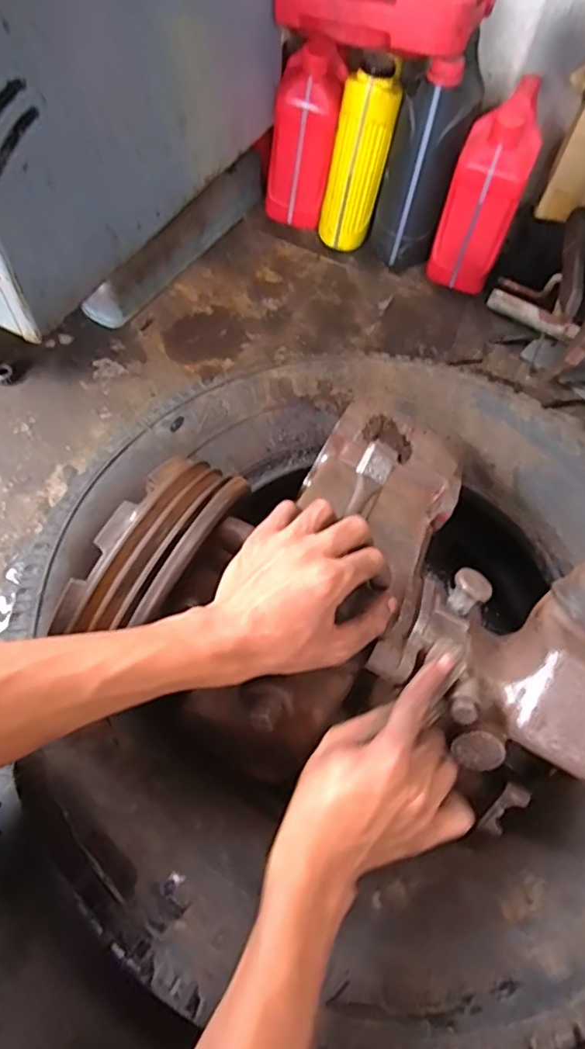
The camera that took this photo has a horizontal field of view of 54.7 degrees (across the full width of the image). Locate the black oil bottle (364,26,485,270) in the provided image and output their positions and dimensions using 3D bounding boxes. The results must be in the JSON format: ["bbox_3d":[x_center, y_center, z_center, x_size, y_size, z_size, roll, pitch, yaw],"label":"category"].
[{"bbox_3d":[0.235,-0.634,0.993,0.127,0.295,0.194,19,61,7],"label":"black oil bottle"}]

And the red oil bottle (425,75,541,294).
[{"bbox_3d":[0.322,-0.557,0.967,0.113,0.281,0.150,15,61,4],"label":"red oil bottle"}]

